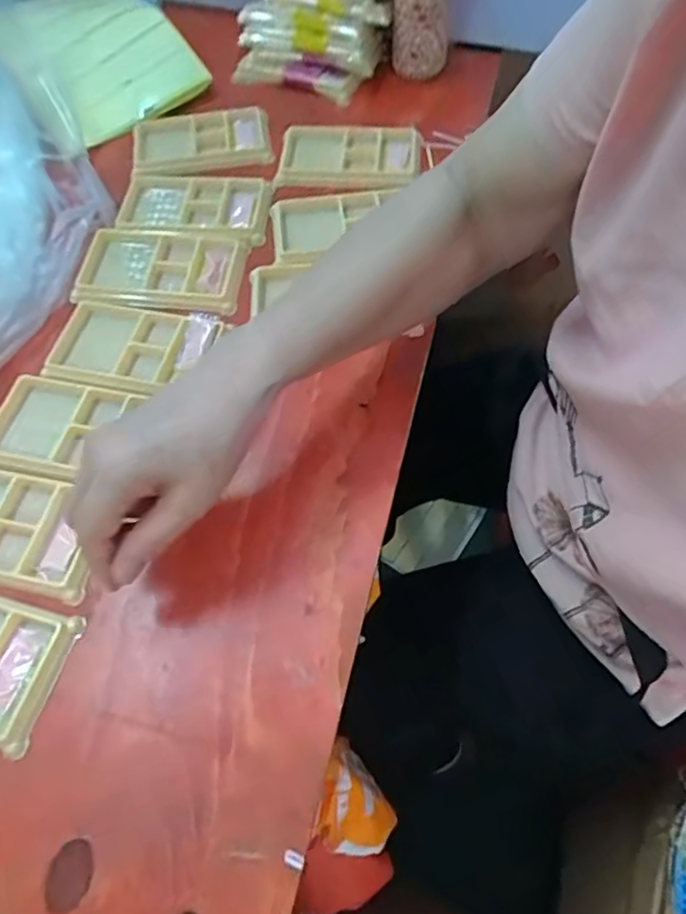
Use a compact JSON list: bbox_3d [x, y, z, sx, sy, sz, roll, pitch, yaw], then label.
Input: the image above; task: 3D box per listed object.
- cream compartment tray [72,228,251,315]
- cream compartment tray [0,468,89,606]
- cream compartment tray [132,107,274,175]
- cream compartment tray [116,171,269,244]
[{"bbox_3d":[-0.153,-0.163,0.508,0.133,0.014,0.085,3,62,4],"label":"cream compartment tray"},{"bbox_3d":[-0.226,0.044,0.399,0.131,0.010,0.075,10,63,7],"label":"cream compartment tray"},{"bbox_3d":[-0.142,-0.317,0.596,0.136,0.011,0.081,-10,60,-3],"label":"cream compartment tray"},{"bbox_3d":[-0.137,-0.235,0.546,0.134,0.017,0.087,4,62,4],"label":"cream compartment tray"}]

